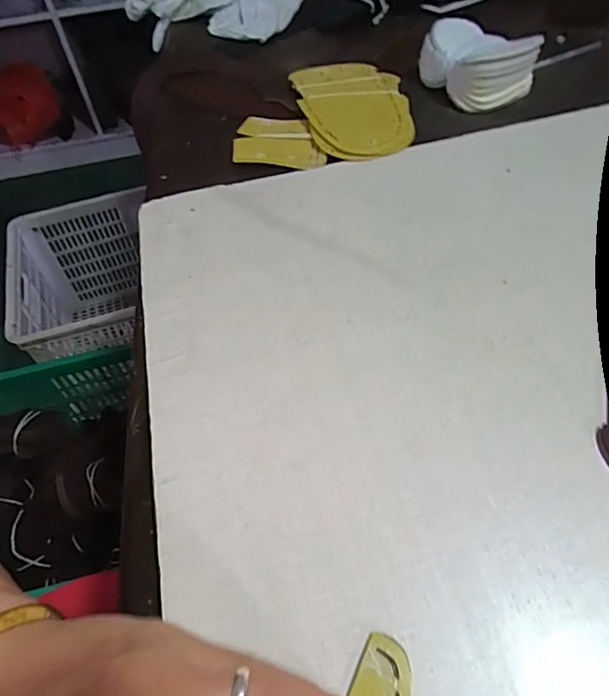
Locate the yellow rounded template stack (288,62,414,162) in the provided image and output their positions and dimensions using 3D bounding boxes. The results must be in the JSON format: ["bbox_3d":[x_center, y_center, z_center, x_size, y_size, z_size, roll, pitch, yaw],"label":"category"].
[{"bbox_3d":[0.052,-0.233,0.480,0.107,0.018,0.163,-11,50,-5],"label":"yellow rounded template stack"}]

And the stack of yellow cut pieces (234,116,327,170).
[{"bbox_3d":[-0.021,-0.187,0.453,0.083,0.006,0.075,8,54,7],"label":"stack of yellow cut pieces"}]

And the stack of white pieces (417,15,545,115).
[{"bbox_3d":[0.167,-0.285,0.496,0.084,0.045,0.104,-33,55,-21],"label":"stack of white pieces"}]

